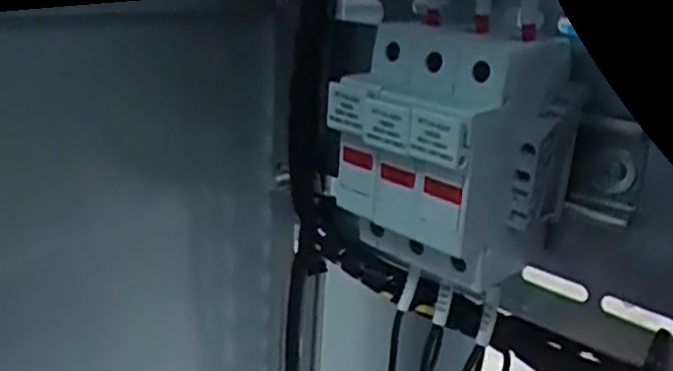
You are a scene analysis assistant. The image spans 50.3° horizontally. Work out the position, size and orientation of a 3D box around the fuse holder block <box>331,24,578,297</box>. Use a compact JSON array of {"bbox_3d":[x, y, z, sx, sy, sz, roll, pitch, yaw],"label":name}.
[{"bbox_3d":[0.035,-0.010,0.236,0.053,0.079,0.063,-14,25,-41],"label":"fuse holder block"}]

